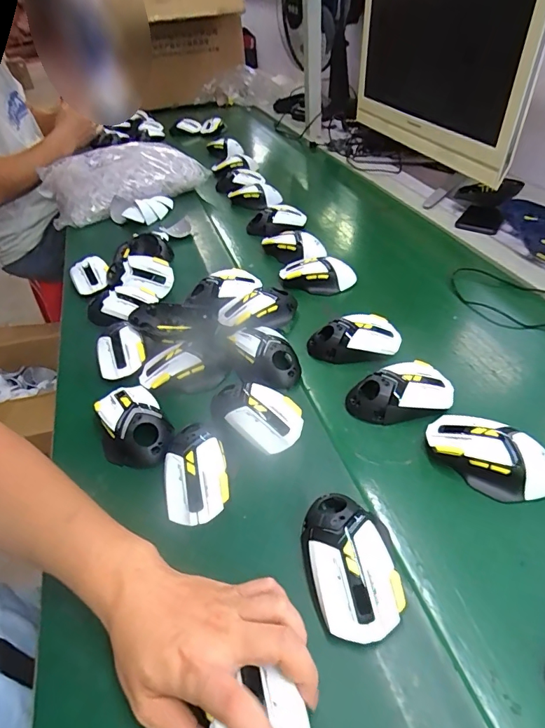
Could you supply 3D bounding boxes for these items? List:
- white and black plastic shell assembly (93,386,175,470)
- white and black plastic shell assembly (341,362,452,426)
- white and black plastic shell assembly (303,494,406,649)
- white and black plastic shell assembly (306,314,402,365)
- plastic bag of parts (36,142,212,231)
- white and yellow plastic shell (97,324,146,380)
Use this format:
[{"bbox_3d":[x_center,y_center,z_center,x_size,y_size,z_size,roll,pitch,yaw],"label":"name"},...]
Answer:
[{"bbox_3d":[-0.162,0.064,0.472,0.074,0.037,0.122,-31,48,-24],"label":"white and black plastic shell assembly"},{"bbox_3d":[0.145,0.030,0.484,0.121,0.036,0.069,-13,43,-6],"label":"white and black plastic shell assembly"},{"bbox_3d":[0.061,0.160,0.345,0.068,0.041,0.115,-9,43,-2],"label":"white and black plastic shell assembly"},{"bbox_3d":[0.106,-0.034,0.555,0.116,0.038,0.059,-5,43,2],"label":"white and black plastic shell assembly"},{"bbox_3d":[-0.353,-0.450,1.001,0.363,0.073,0.261,-20,44,-14],"label":"plastic bag of parts"},{"bbox_3d":[-0.202,-0.013,0.559,0.062,0.018,0.073,-22,65,-5],"label":"white and yellow plastic shell"}]

